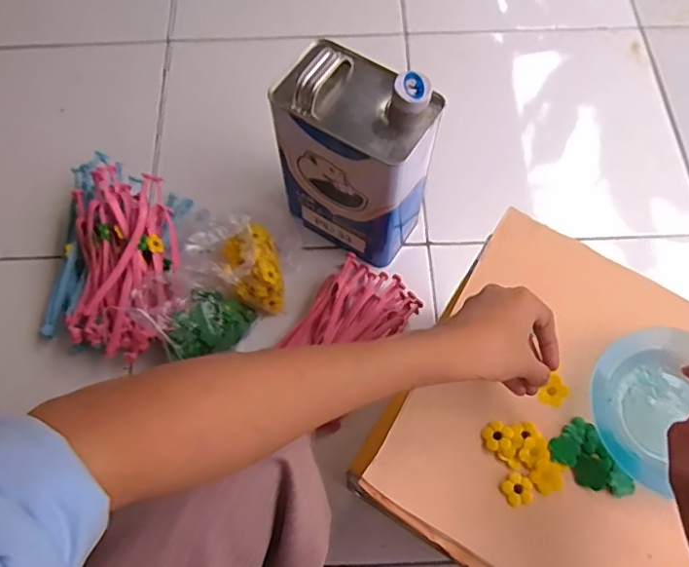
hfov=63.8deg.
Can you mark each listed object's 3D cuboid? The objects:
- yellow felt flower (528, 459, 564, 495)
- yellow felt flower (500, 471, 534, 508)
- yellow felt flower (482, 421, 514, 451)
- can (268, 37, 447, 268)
[{"bbox_3d":[0.154,0.146,0.420,0.023,0.004,0.023,0,66,0],"label":"yellow felt flower"},{"bbox_3d":[0.131,0.154,0.416,0.023,0.004,0.023,0,66,0],"label":"yellow felt flower"},{"bbox_3d":[0.121,0.119,0.434,0.023,0.008,0.022,0,66,0],"label":"yellow felt flower"},{"bbox_3d":[0.015,-0.152,0.673,0.169,0.253,0.116,29,70,12],"label":"can"}]

